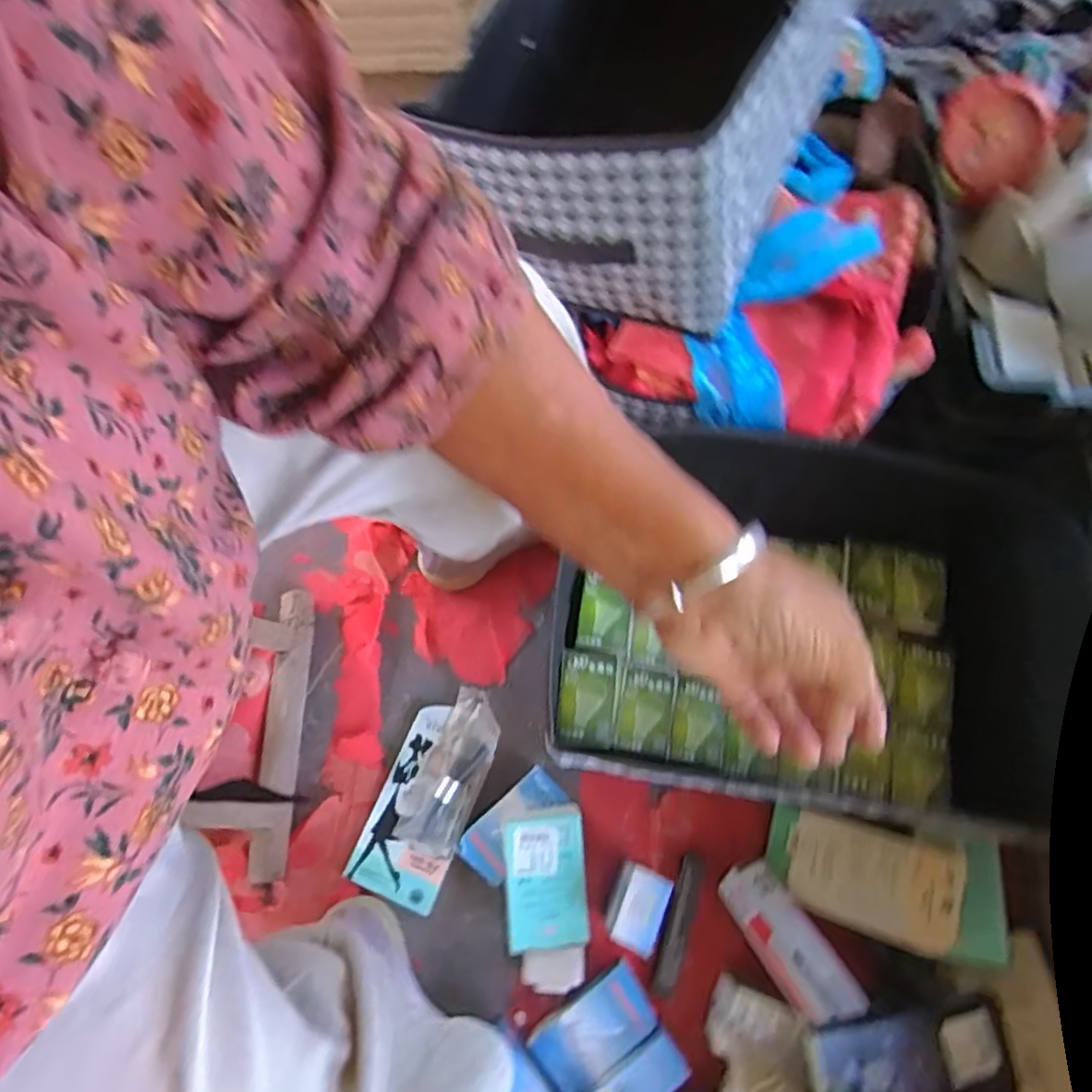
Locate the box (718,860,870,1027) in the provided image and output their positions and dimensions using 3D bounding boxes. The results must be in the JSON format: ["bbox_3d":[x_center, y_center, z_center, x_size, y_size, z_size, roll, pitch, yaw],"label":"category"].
[{"bbox_3d":[0.212,0.343,0.562,0.051,0.022,0.130,-32,49,-11],"label":"box"}]

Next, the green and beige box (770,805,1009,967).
[{"bbox_3d":[0.306,0.301,0.589,0.196,0.031,0.101,11,71,21],"label":"green and beige box"}]

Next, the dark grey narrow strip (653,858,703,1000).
[{"bbox_3d":[0.124,0.353,0.604,0.021,0.009,0.117,19,73,5],"label":"dark grey narrow strip"}]

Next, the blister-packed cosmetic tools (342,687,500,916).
[{"bbox_3d":[-0.116,0.242,0.643,0.090,0.030,0.202,21,73,6],"label":"blister-packed cosmetic tools"}]

